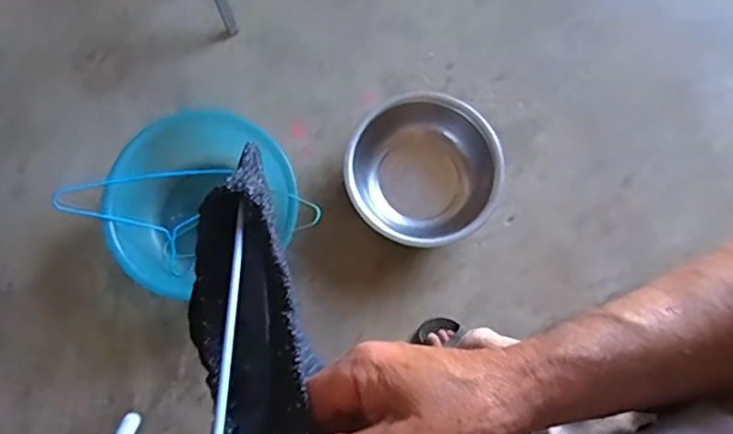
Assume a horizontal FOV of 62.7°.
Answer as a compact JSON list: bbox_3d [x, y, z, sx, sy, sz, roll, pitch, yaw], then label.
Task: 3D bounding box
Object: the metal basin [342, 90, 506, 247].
[{"bbox_3d":[0.126,-0.101,1.378,0.340,0.146,0.339,0,78,-2],"label":"metal basin"}]

